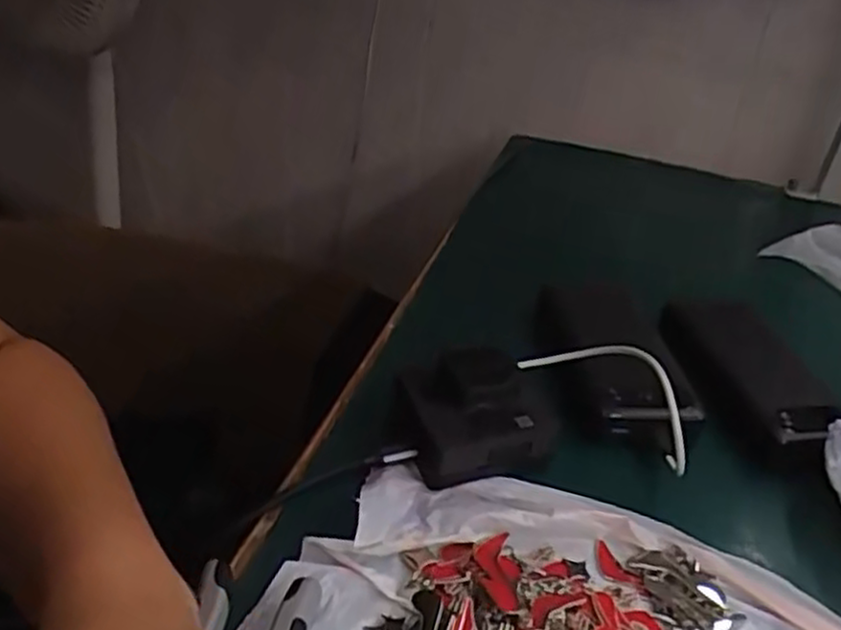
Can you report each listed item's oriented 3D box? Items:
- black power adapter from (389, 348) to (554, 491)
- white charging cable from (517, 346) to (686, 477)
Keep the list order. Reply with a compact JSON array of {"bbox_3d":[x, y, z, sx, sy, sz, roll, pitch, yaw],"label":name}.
[{"bbox_3d":[0.030,0.054,0.421,0.085,0.038,0.066,-5,34,-18],"label":"black power adapter"},{"bbox_3d":[0.114,0.041,0.434,0.021,0.056,0.120,-18,39,-30],"label":"white charging cable"}]

